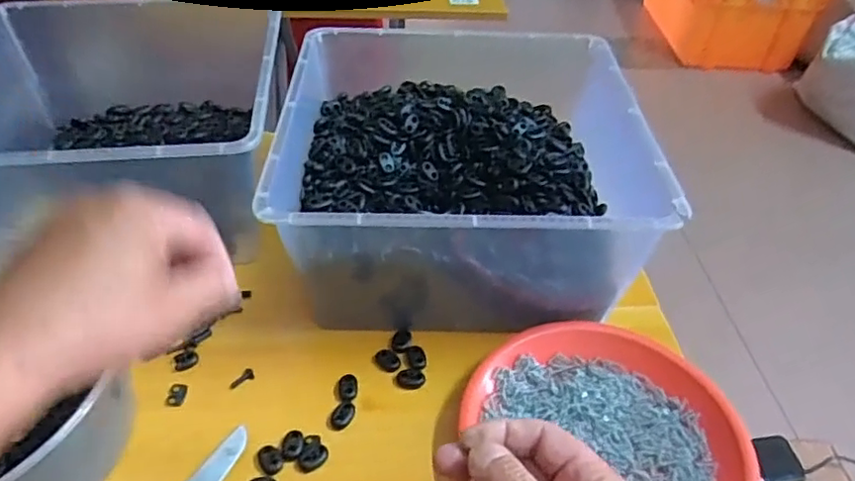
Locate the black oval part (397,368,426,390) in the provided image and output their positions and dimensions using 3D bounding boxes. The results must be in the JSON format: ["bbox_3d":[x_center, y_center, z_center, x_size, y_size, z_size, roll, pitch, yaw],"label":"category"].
[{"bbox_3d":[-0.013,0.108,0.482,0.021,0.005,0.018,2,43,-2],"label":"black oval part"}]

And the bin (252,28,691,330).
[{"bbox_3d":[0.028,-0.065,0.565,0.292,0.142,0.304,4,43,0],"label":"bin"}]

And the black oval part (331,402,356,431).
[{"bbox_3d":[-0.062,0.129,0.455,0.013,0.006,0.021,24,46,21],"label":"black oval part"}]

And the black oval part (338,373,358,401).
[{"bbox_3d":[-0.060,0.112,0.472,0.015,0.004,0.025,-4,43,-8],"label":"black oval part"}]

